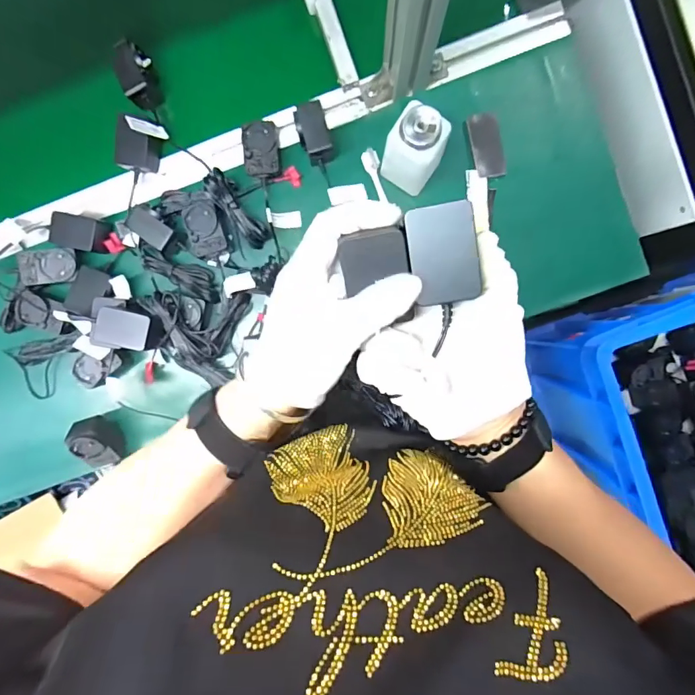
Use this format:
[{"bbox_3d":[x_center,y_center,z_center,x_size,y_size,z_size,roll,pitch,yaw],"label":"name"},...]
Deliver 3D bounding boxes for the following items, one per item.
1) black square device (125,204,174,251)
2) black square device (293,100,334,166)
[{"bbox_3d":[-0.231,-0.141,0.511,0.054,0.024,0.034,37,95,0],"label":"black square device"},{"bbox_3d":[-0.037,-0.244,0.496,0.033,0.035,0.056,-19,93,4],"label":"black square device"}]

